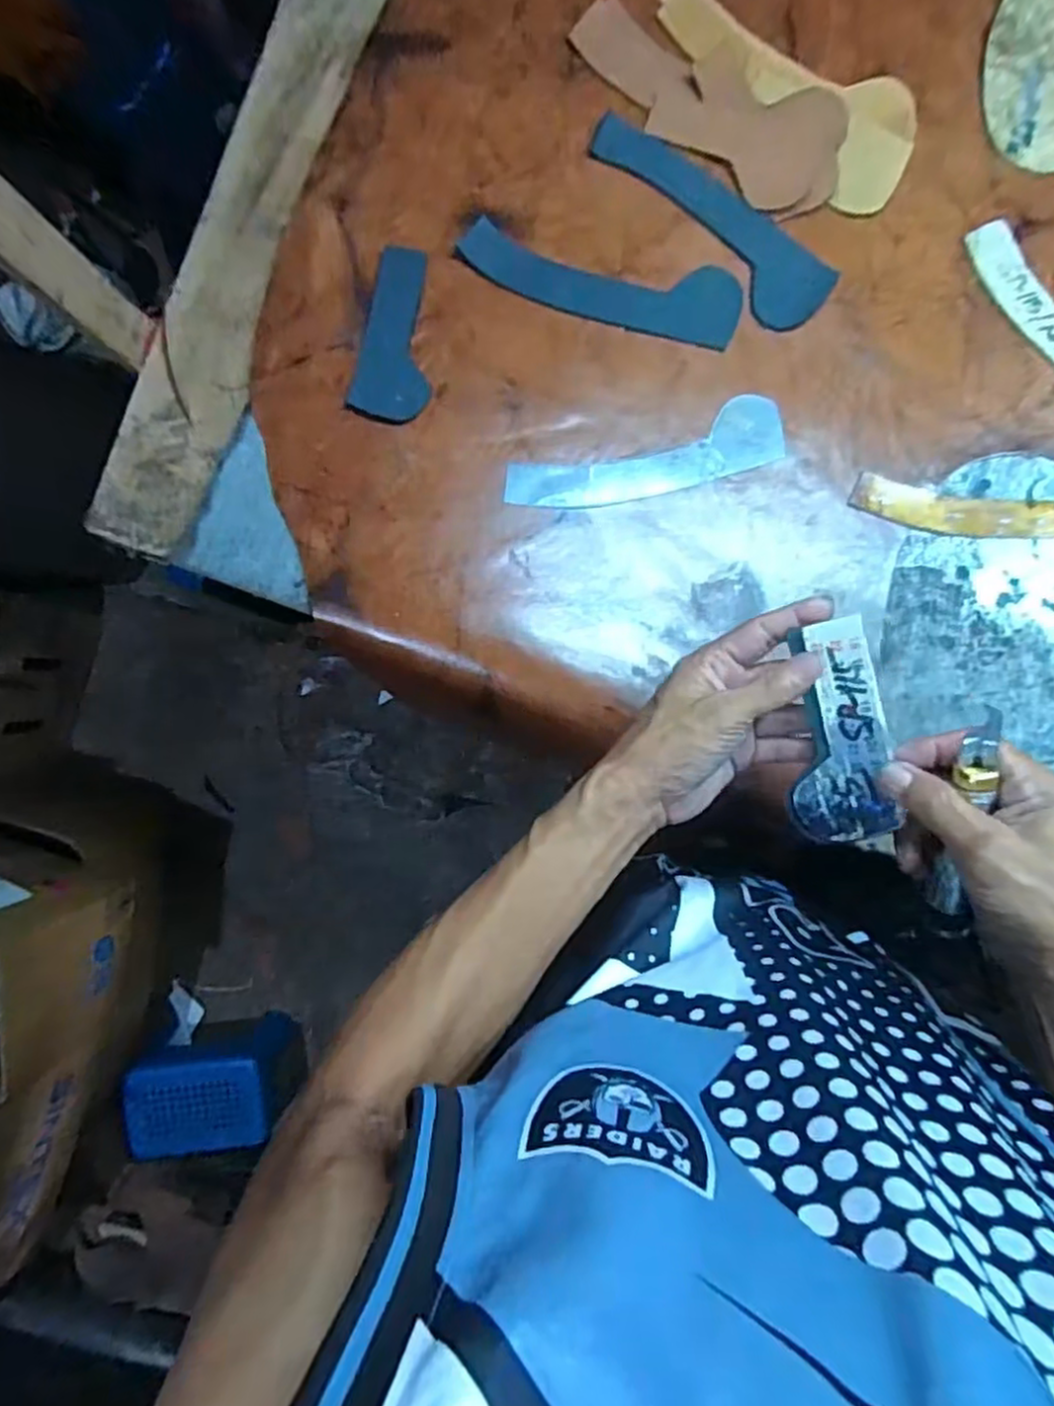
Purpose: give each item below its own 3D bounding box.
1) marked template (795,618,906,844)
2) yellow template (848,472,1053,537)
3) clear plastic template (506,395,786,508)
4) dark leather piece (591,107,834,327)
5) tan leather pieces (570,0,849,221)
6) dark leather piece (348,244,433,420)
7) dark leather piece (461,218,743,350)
[{"bbox_3d":[0.168,0.017,0.384,0.049,0.004,0.121,-8,101,23],"label":"marked template"},{"bbox_3d":[0.334,-0.142,0.503,0.197,0.005,0.047,-1,88,1],"label":"yellow template"},{"bbox_3d":[0.085,-0.172,0.507,0.197,0.004,0.049,-16,87,0],"label":"clear plastic template"},{"bbox_3d":[0.132,-0.352,0.510,0.204,0.012,0.055,44,89,3],"label":"dark leather piece"},{"bbox_3d":[0.134,-0.438,0.513,0.215,0.016,0.086,37,89,2],"label":"tan leather pieces"},{"bbox_3d":[-0.091,-0.266,0.511,0.053,0.005,0.124,13,88,2],"label":"dark leather piece"},{"bbox_3d":[0.054,-0.305,0.513,0.201,0.005,0.053,14,95,0],"label":"dark leather piece"}]

